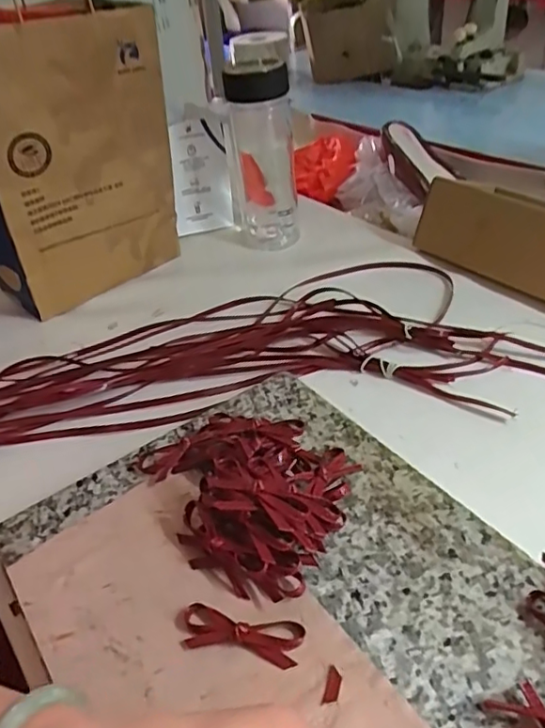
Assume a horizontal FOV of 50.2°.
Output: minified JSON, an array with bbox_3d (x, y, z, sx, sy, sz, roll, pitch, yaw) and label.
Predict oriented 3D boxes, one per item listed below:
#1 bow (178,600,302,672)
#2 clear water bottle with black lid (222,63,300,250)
[{"bbox_3d":[-0.019,0.161,0.348,0.073,0.010,0.025,6,40,15],"label":"bow"},{"bbox_3d":[-0.018,-0.279,0.769,0.090,0.209,0.088,-6,38,0],"label":"clear water bottle with black lid"}]

